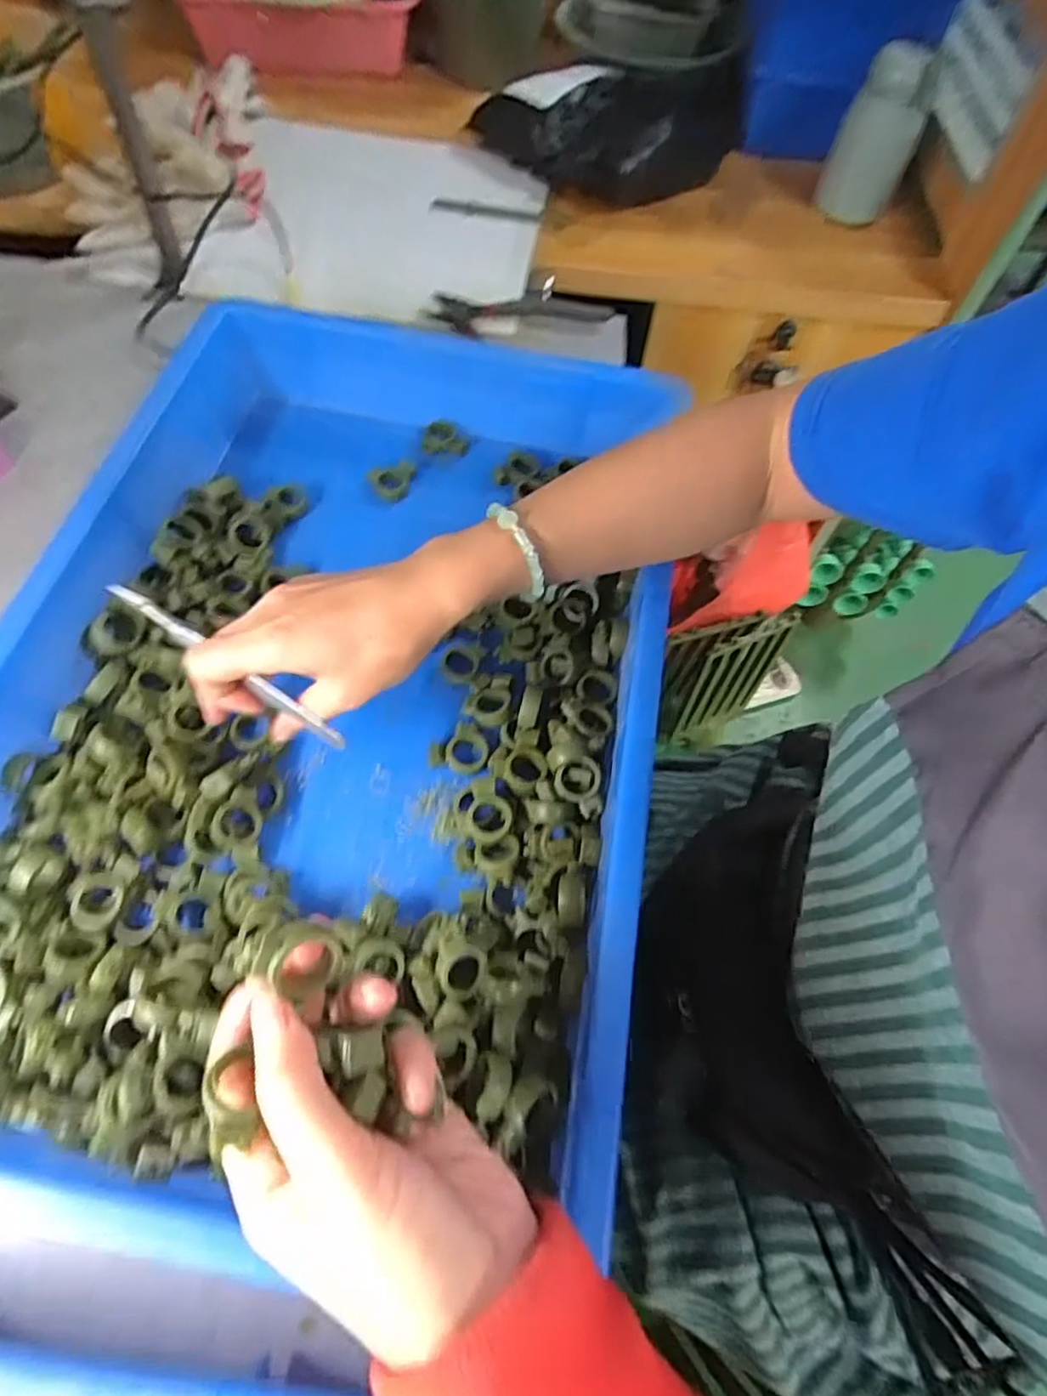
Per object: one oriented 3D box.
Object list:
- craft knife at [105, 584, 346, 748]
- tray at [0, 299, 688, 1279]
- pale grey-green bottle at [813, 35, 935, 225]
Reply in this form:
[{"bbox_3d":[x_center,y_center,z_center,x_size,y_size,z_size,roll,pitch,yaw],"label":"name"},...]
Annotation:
[{"bbox_3d":[-0.156,-0.016,0.360,0.142,0.012,0.008,36,62,-9],"label":"craft knife"},{"bbox_3d":[-0.111,-0.020,0.418,0.373,0.078,0.538,7,60,0],"label":"tray"},{"bbox_3d":[0.365,-0.574,0.704,0.077,0.140,0.066,22,62,9],"label":"pale grey-green bottle"}]

